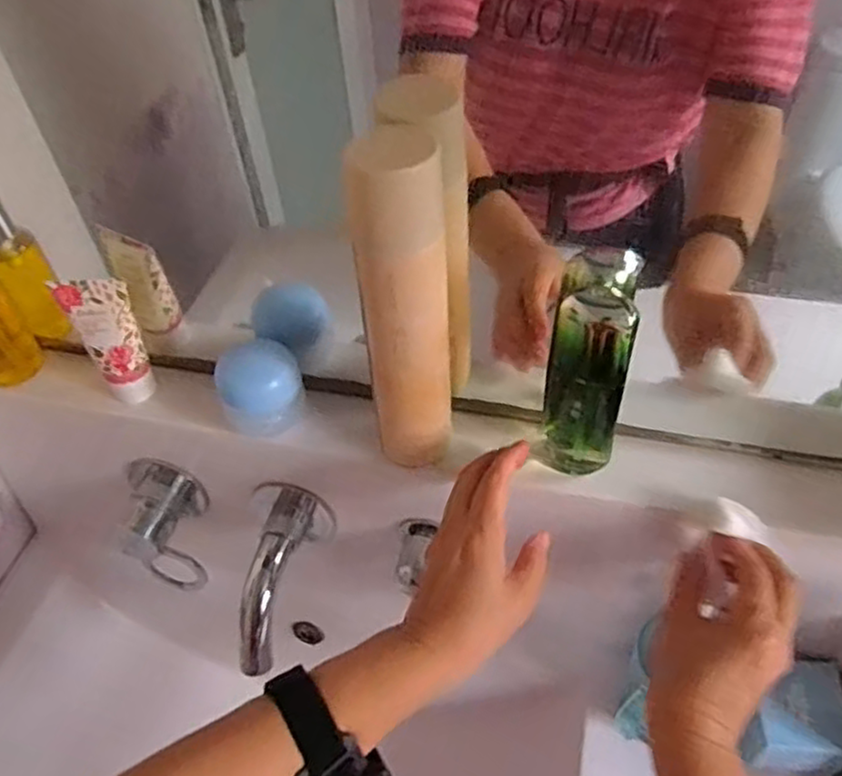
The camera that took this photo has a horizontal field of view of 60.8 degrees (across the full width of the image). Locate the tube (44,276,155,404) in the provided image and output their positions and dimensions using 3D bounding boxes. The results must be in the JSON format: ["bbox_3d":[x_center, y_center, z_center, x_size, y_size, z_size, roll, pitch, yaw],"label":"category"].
[{"bbox_3d":[-0.222,-0.036,0.516,0.032,0.099,0.038,33,58,29],"label":"tube"}]

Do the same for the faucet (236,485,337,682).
[{"bbox_3d":[-0.113,0.145,0.552,0.056,0.051,0.141,10,67,13],"label":"faucet"}]

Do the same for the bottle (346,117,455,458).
[{"bbox_3d":[-0.007,-0.042,0.428,0.048,0.220,0.060,-4,48,1],"label":"bottle"}]

